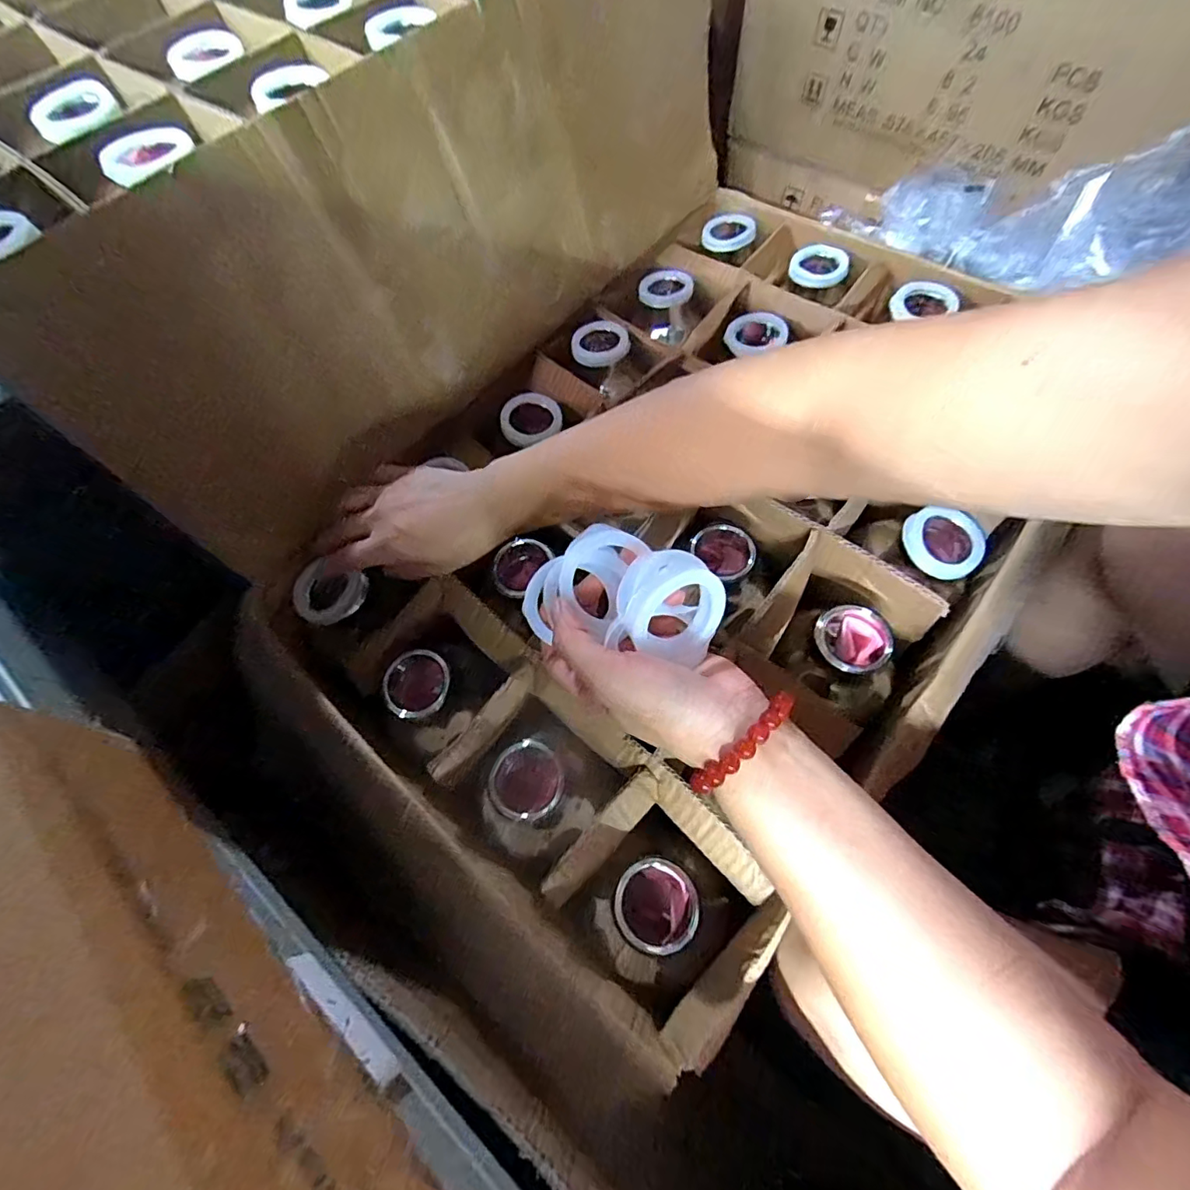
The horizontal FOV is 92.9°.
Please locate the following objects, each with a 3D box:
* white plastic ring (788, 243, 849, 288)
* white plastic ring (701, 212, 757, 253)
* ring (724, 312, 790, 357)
[{"bbox_3d":[0.232,-0.339,0.586,0.057,0.015,0.057,-1,65,3],"label":"white plastic ring"},{"bbox_3d":[0.149,-0.404,0.626,0.058,0.011,0.058,9,66,7],"label":"white plastic ring"},{"bbox_3d":[0.160,-0.259,0.562,0.056,0.014,0.056,-1,65,3],"label":"ring"}]

